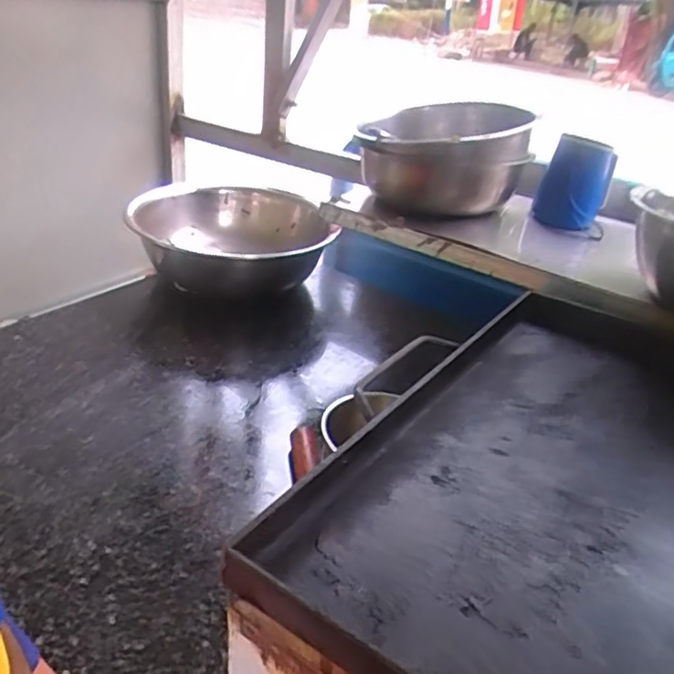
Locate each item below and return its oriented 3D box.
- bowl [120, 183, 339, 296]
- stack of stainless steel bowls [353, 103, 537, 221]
[{"bbox_3d":[-0.181,-0.161,1.057,0.316,0.119,0.316,1,27,-1],"label":"bowl"},{"bbox_3d":[0.146,-0.248,0.872,0.224,0.118,0.250,6,28,8],"label":"stack of stainless steel bowls"}]

